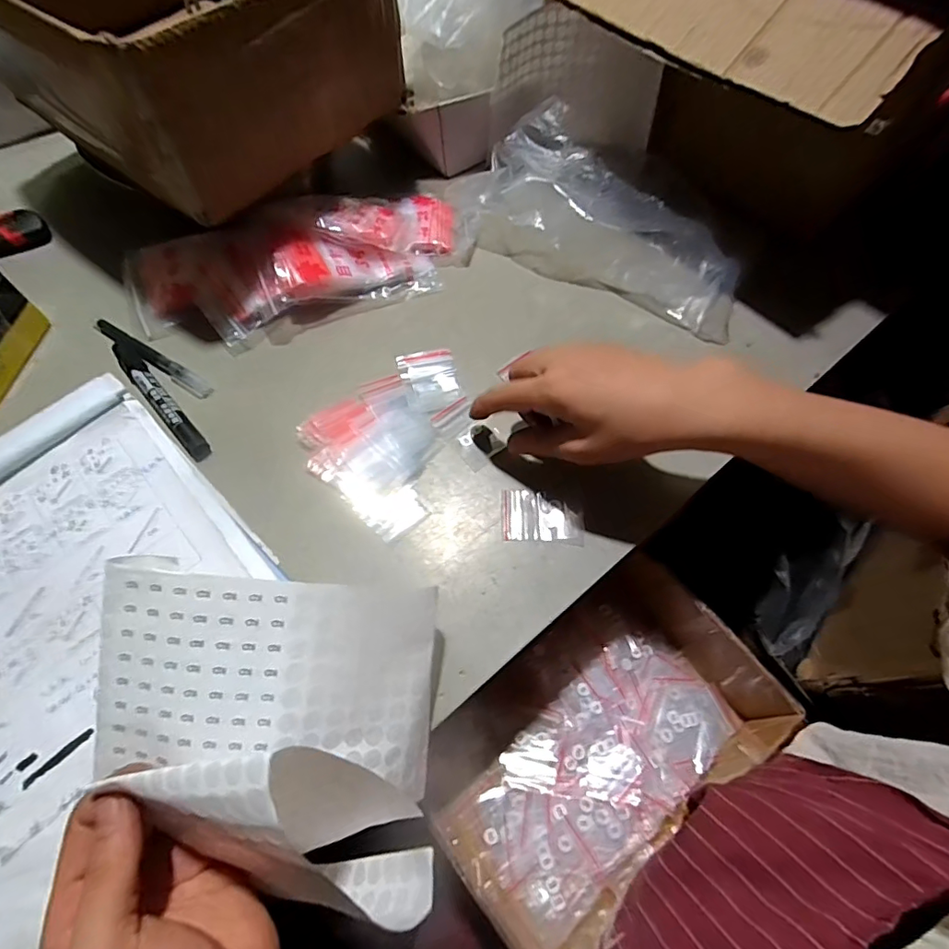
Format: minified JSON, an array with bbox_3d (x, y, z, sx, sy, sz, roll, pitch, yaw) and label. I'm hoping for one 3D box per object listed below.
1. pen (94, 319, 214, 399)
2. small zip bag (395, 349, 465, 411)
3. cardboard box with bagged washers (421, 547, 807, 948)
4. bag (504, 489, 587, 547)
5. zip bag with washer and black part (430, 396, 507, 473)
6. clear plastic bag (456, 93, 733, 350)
[{"bbox_3d":[-0.277,-0.101,0.439,0.133,0.010,0.012,31,67,13],"label":"pen"},{"bbox_3d":[-0.037,-0.079,0.437,0.049,0.010,0.059,-13,65,-8],"label":"small zip bag"},{"bbox_3d":[0.096,0.209,0.393,0.258,0.067,0.177,-36,70,-18],"label":"cardboard box with bagged washers"},{"bbox_3d":[0.050,0.031,0.376,0.059,0.010,0.040,6,64,1],"label":"bag"},{"bbox_3d":[-0.004,-0.034,0.411,0.036,0.004,0.059,-35,70,-17],"label":"zip bag with washer and black part"},{"bbox_3d":[0.119,-0.230,0.479,0.132,0.055,0.287,-40,71,-19],"label":"clear plastic bag"}]

